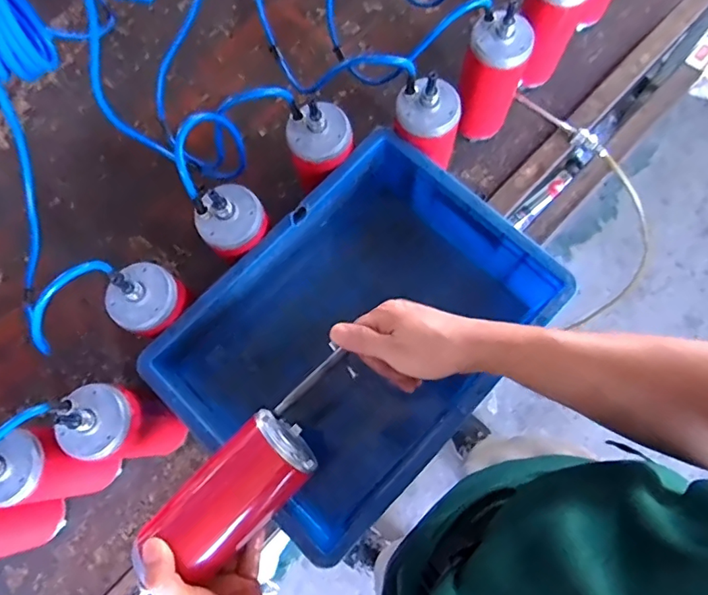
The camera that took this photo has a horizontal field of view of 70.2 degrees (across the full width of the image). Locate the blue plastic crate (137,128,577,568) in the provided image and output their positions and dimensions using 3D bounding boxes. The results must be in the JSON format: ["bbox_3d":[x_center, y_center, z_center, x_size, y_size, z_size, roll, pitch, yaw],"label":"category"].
[{"bbox_3d":[0.006,0.047,0.620,0.293,0.160,0.398,42,81,13],"label":"blue plastic crate"}]

